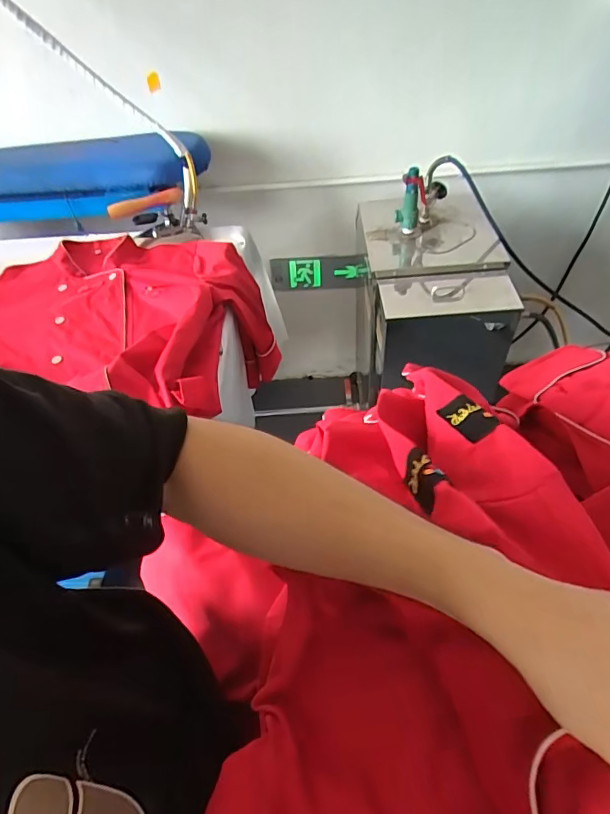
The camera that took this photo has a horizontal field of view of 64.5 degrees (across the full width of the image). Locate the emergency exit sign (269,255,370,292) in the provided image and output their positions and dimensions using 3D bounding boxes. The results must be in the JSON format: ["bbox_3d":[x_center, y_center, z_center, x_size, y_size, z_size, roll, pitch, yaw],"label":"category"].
[{"bbox_3d":[0.048,-0.445,1.622,0.323,0.148,0.013,0,59,9],"label":"emergency exit sign"}]

